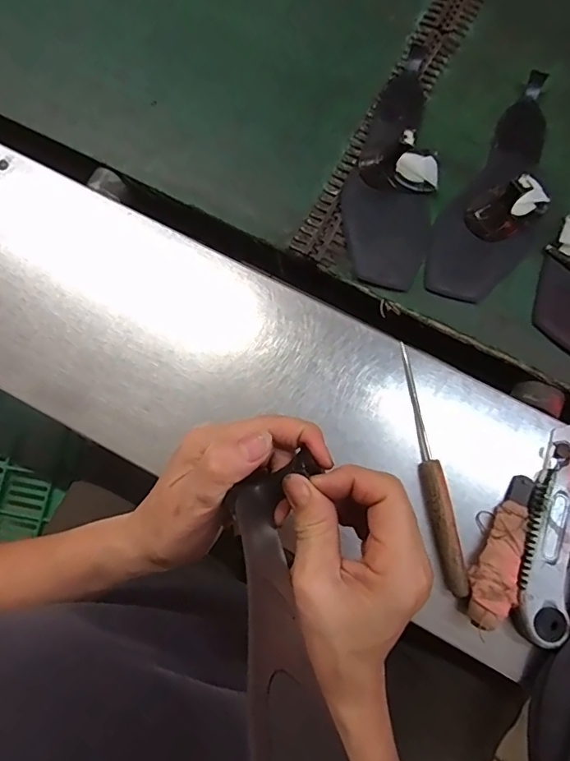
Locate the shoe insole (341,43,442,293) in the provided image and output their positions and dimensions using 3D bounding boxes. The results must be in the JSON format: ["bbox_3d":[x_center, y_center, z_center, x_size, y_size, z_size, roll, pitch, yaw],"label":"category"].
[{"bbox_3d":[0.108,-0.215,0.453,0.083,0.055,0.254,12,78,4],"label":"shoe insole"}]

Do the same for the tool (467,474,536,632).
[{"bbox_3d":[0.167,0.127,0.362,0.030,0.023,0.116,27,79,7],"label":"tool"}]

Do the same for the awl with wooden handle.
[{"bbox_3d":[0.113,0.066,0.381,0.016,0.013,0.193,-10,77,-1],"label":"awl with wooden handle"}]

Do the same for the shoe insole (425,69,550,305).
[{"bbox_3d":[0.206,-0.171,0.444,0.086,0.049,0.250,32,80,8],"label":"shoe insole"}]

